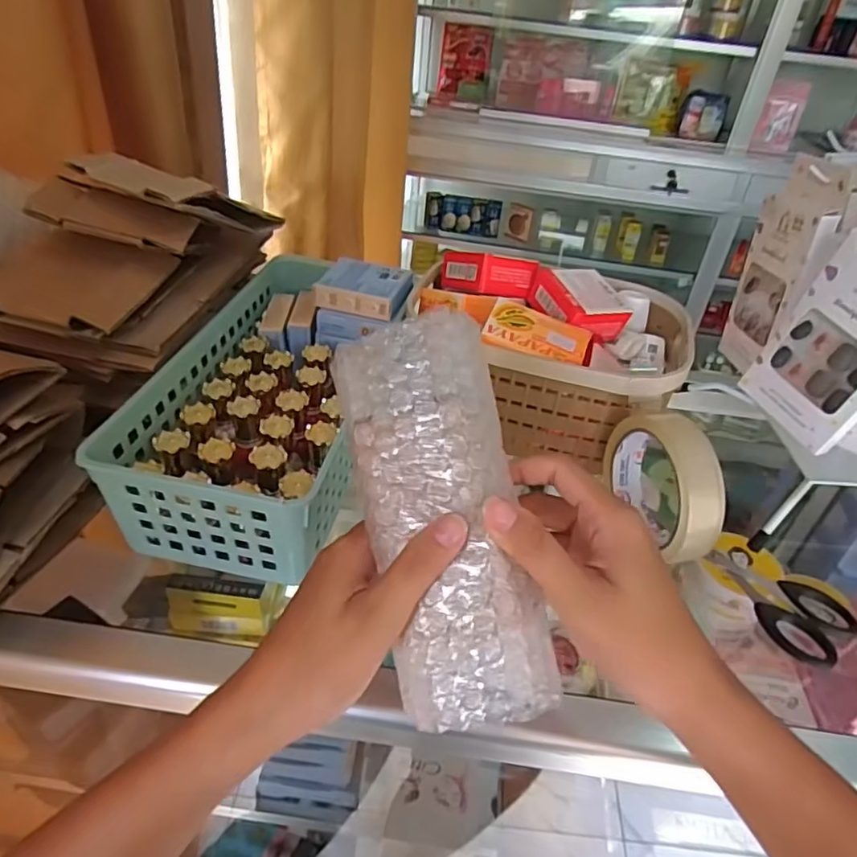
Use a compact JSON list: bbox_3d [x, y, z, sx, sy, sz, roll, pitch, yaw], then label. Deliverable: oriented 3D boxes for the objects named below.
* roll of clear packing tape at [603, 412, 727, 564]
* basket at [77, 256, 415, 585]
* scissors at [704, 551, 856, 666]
[{"bbox_3d":[0.152,0.035,0.391,0.027,0.092,0.097,-3,38,-12],"label":"roll of clear packing tape"},{"bbox_3d":[-0.104,-0.033,0.446,0.140,0.093,0.274,9,37,4],"label":"basket"},{"bbox_3d":[0.224,0.109,0.391,0.051,0.013,0.088,-24,47,-33],"label":"scissors"}]

